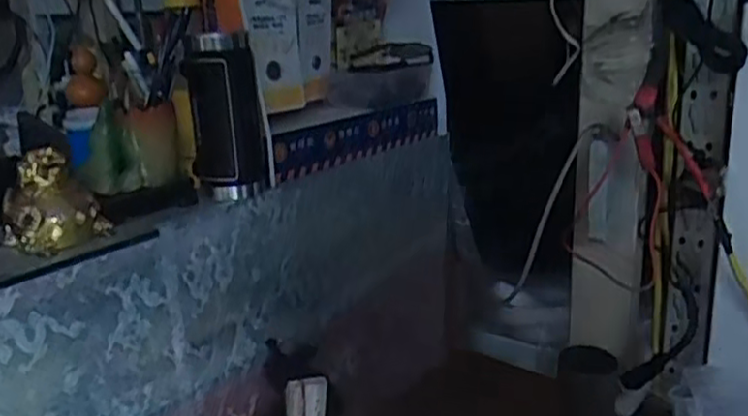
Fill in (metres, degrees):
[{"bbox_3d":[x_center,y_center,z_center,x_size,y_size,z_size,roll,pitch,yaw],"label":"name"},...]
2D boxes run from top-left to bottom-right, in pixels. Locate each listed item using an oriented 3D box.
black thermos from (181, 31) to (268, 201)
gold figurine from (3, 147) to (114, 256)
[{"bbox_3d":[-0.141,-0.087,0.677,0.072,0.149,0.053,-4,16,-7],"label":"black thermos"},{"bbox_3d":[-0.256,-0.007,0.581,0.078,0.071,0.056,-10,18,-26],"label":"gold figurine"}]

